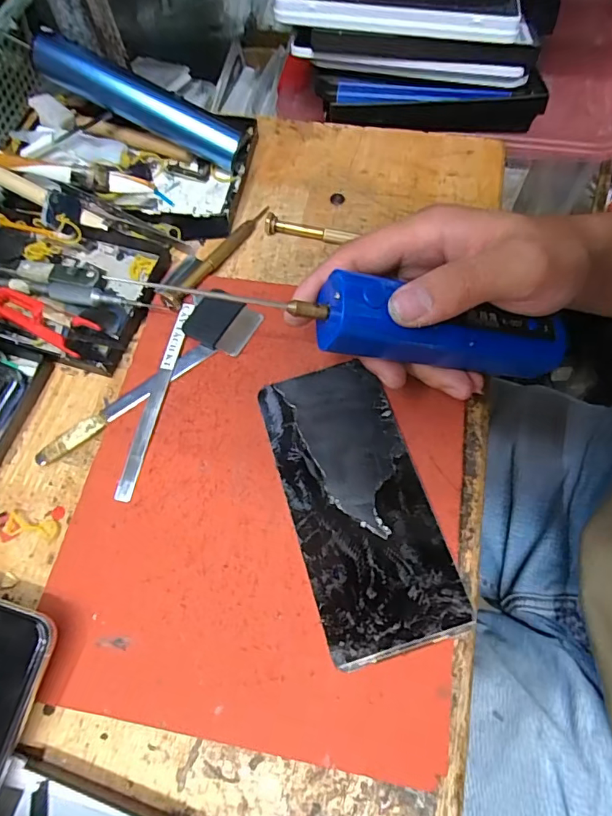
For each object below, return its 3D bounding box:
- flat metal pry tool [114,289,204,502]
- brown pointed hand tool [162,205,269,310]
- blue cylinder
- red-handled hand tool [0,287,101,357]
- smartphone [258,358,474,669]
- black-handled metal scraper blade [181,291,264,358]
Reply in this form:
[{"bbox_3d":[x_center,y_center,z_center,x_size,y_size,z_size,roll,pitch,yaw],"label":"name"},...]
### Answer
[{"bbox_3d":[-0.087,-0.011,0.286,0.011,0.004,0.133,10,68,8],"label":"flat metal pry tool"},{"bbox_3d":[-0.059,-0.106,0.325,0.011,0.014,0.106,30,70,15],"label":"brown pointed hand tool"},{"bbox_3d":[-0.119,-0.223,0.348,0.147,0.027,0.028,23,67,-8],"label":"blue cylinder"},{"bbox_3d":[-0.166,-0.054,0.302,0.077,0.014,0.024,25,69,13],"label":"red-handled hand tool"},{"bbox_3d":[0.025,0.046,0.255,0.069,0.005,0.152,-16,66,-5],"label":"smartphone"},{"bbox_3d":[-0.053,-0.055,0.304,0.043,0.004,0.037,28,70,14],"label":"black-handled metal scraper blade"}]

